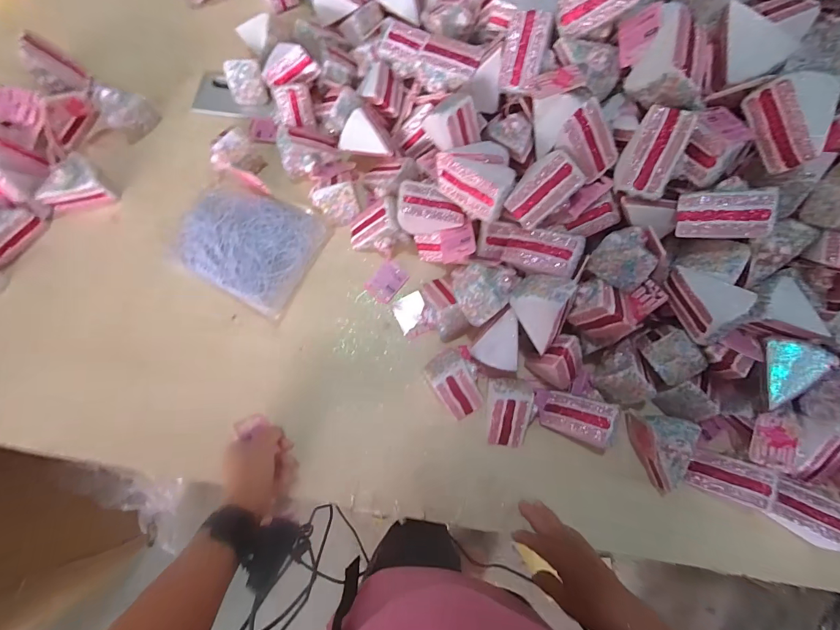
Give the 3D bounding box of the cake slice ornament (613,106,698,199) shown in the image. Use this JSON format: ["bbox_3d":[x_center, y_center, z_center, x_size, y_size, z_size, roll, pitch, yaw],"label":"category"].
[{"bbox_3d":[0.267,-0.186,0.450,0.055,0.045,0.093,21,114,7],"label":"cake slice ornament"}]

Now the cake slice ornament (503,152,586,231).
[{"bbox_3d":[0.152,-0.156,0.490,0.054,0.052,0.090,43,105,-7],"label":"cake slice ornament"}]

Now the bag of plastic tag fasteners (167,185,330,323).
[{"bbox_3d":[-0.262,-0.117,0.585,0.204,0.029,0.167,29,77,6],"label":"bag of plastic tag fasteners"}]

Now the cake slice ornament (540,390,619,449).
[{"bbox_3d":[0.213,0.135,0.514,0.086,0.056,0.056,22,77,5],"label":"cake slice ornament"}]

